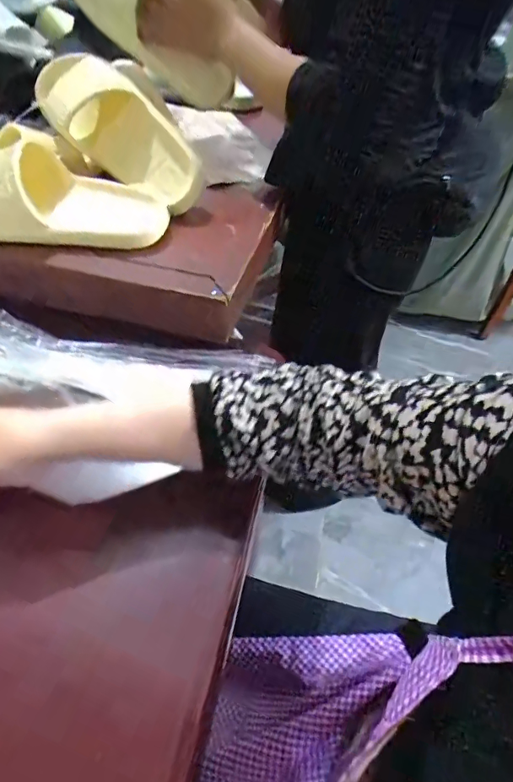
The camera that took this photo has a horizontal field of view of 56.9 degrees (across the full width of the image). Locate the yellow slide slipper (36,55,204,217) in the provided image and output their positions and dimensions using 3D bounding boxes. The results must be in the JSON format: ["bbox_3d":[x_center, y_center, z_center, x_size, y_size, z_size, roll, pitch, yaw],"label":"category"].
[{"bbox_3d":[-0.171,-0.324,0.605,0.249,0.110,0.075,39,55,10],"label":"yellow slide slipper"}]

